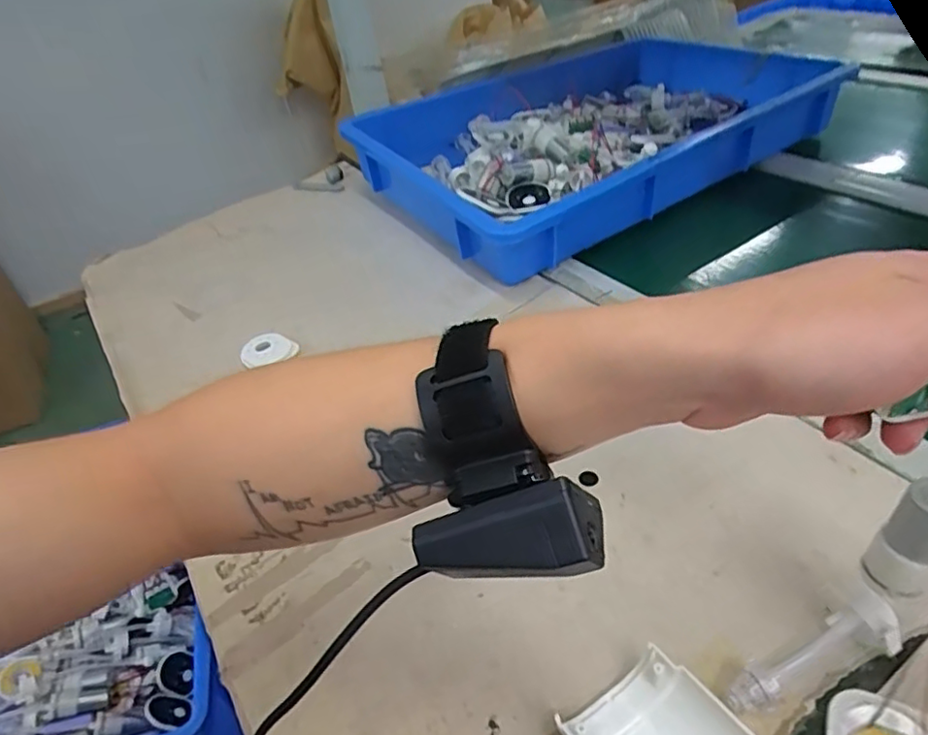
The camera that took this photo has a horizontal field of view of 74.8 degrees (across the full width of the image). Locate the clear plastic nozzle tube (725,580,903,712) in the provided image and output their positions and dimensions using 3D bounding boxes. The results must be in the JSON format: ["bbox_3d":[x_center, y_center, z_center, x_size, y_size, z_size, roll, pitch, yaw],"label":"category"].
[{"bbox_3d":[0.180,0.147,0.306,0.096,0.034,0.032,-22,40,-19],"label":"clear plastic nozzle tube"}]

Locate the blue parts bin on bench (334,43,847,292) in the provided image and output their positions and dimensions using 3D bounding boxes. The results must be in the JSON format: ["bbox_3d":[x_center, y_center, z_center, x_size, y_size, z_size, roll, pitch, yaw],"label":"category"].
[{"bbox_3d":[0.165,-0.321,0.811,0.567,0.080,0.409,-27,43,-20],"label":"blue parts bin on bench"}]

